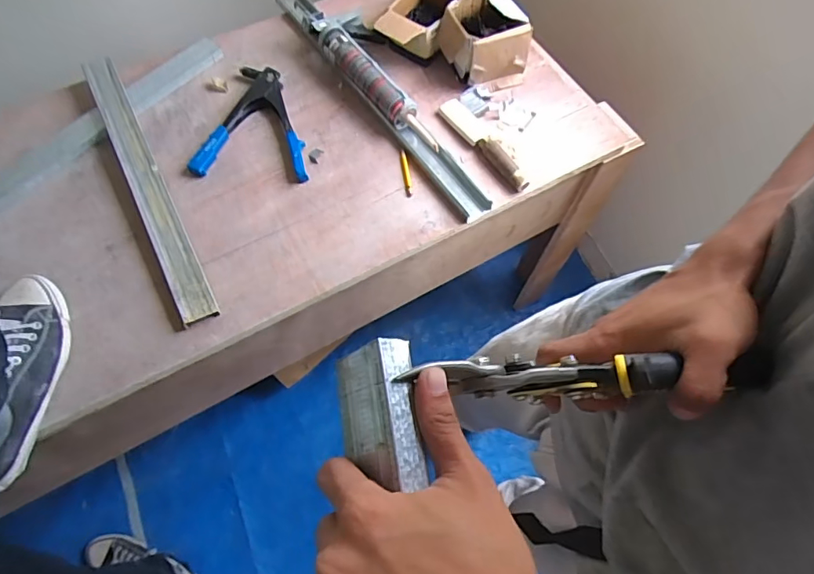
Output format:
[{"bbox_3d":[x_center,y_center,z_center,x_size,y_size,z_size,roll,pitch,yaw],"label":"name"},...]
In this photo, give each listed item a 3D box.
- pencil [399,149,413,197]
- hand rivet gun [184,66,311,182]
[{"bbox_3d":[-0.002,-0.188,0.835,0.012,0.014,0.088,-6,65,-5],"label":"pencil"},{"bbox_3d":[-0.261,-0.292,0.877,0.186,0.023,0.233,1,65,-2],"label":"hand rivet gun"}]

